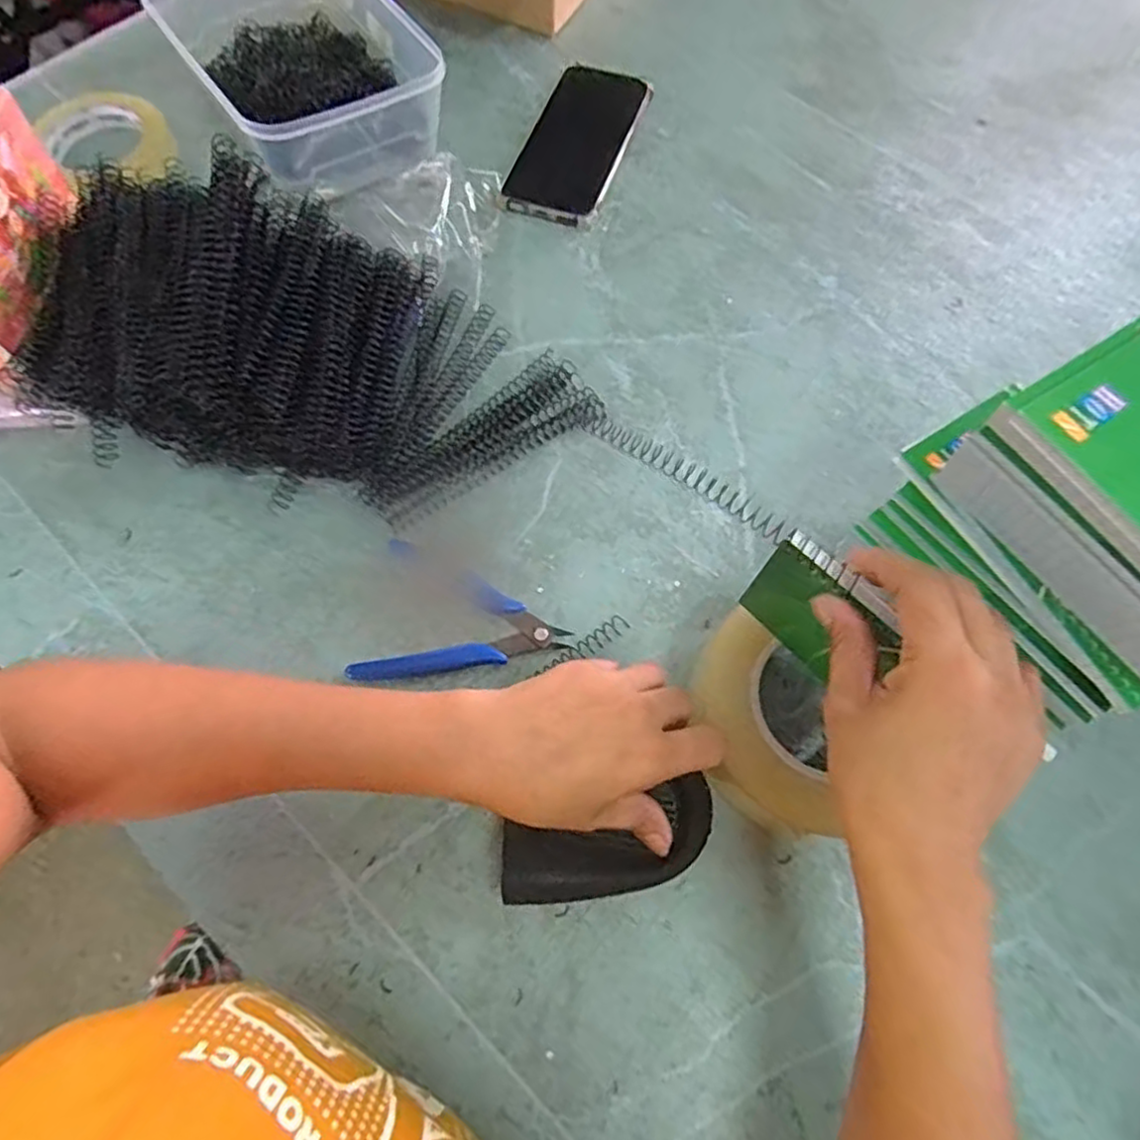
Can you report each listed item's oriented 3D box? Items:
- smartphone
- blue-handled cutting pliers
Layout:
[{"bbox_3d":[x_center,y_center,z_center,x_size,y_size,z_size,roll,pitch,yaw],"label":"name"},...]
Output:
[{"bbox_3d":[0.007,-0.346,0.559,0.075,0.014,0.167,19,69,7],"label":"smartphone"},{"bbox_3d":[-0.061,0.028,0.413,0.117,0.011,0.089,7,67,3],"label":"blue-handled cutting pliers"}]

